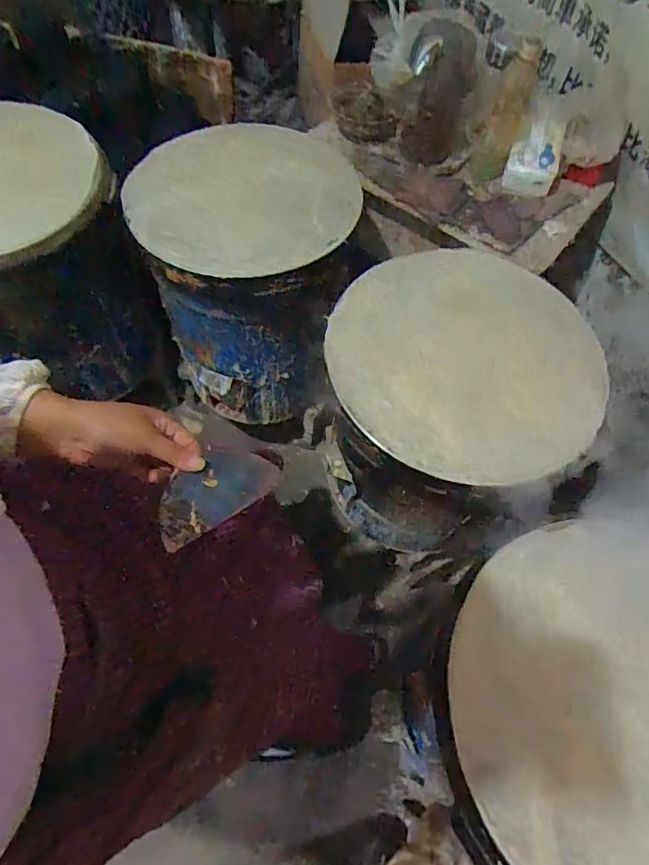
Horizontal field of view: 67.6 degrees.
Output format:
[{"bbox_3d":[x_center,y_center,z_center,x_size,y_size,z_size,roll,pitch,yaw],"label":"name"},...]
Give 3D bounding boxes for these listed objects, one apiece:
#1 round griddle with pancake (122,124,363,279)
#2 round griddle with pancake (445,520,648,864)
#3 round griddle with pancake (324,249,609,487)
[{"bbox_3d":[-0.130,-0.396,0.820,0.382,0.043,0.357,1,64,-3],"label":"round griddle with pancake"},{"bbox_3d":[0.311,0.279,0.488,0.358,0.020,0.368,1,64,-3],"label":"round griddle with pancake"},{"bbox_3d":[0.196,-0.113,0.679,0.367,0.021,0.383,1,64,-3],"label":"round griddle with pancake"}]

